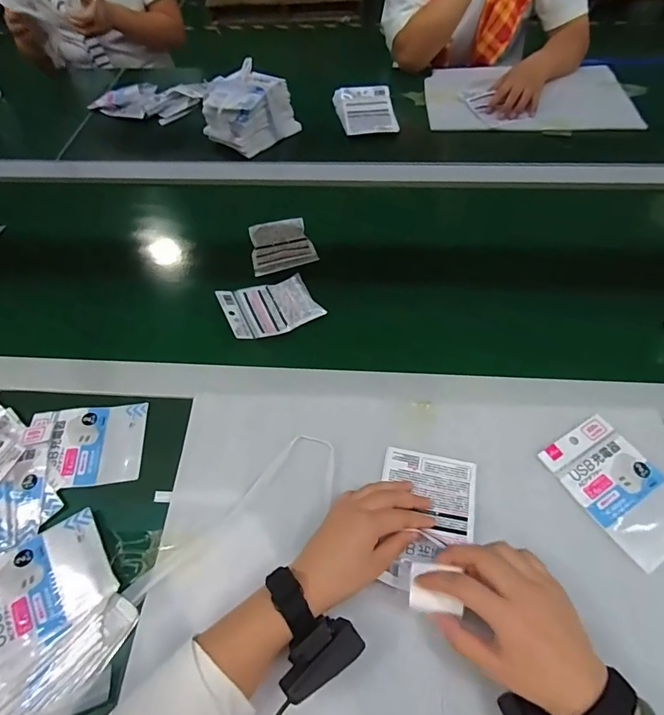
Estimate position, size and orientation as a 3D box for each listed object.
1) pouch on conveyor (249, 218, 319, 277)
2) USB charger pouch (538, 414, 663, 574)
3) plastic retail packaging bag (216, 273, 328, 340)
[{"bbox_3d":[-0.081,-0.175,0.691,0.097,0.022,0.104,-15,57,-8],"label":"pouch on conveyor"},{"bbox_3d":[0.302,0.134,0.456,0.095,0.005,0.138,-26,59,-15],"label":"USB charger pouch"},{"bbox_3d":[-0.088,-0.075,0.620,0.124,0.027,0.092,-23,58,-13],"label":"plastic retail packaging bag"}]

